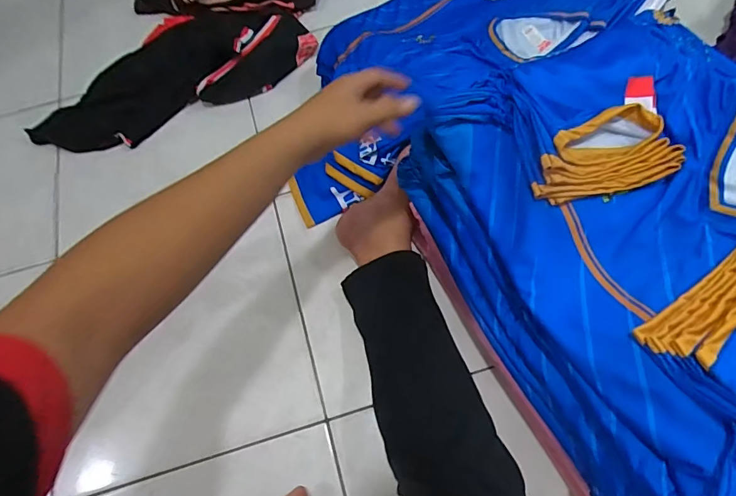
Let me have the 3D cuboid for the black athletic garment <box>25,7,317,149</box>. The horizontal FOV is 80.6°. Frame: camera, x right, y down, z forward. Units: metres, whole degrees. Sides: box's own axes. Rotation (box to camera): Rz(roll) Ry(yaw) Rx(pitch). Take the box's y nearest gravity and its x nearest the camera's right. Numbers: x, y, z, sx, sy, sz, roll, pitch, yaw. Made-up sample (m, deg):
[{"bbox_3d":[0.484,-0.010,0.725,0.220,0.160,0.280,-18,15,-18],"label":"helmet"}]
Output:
[{"bbox_3d":[-0.413,-0.357,0.916,0.606,0.087,0.201,-23,65,-6],"label":"black athletic garment"}]

